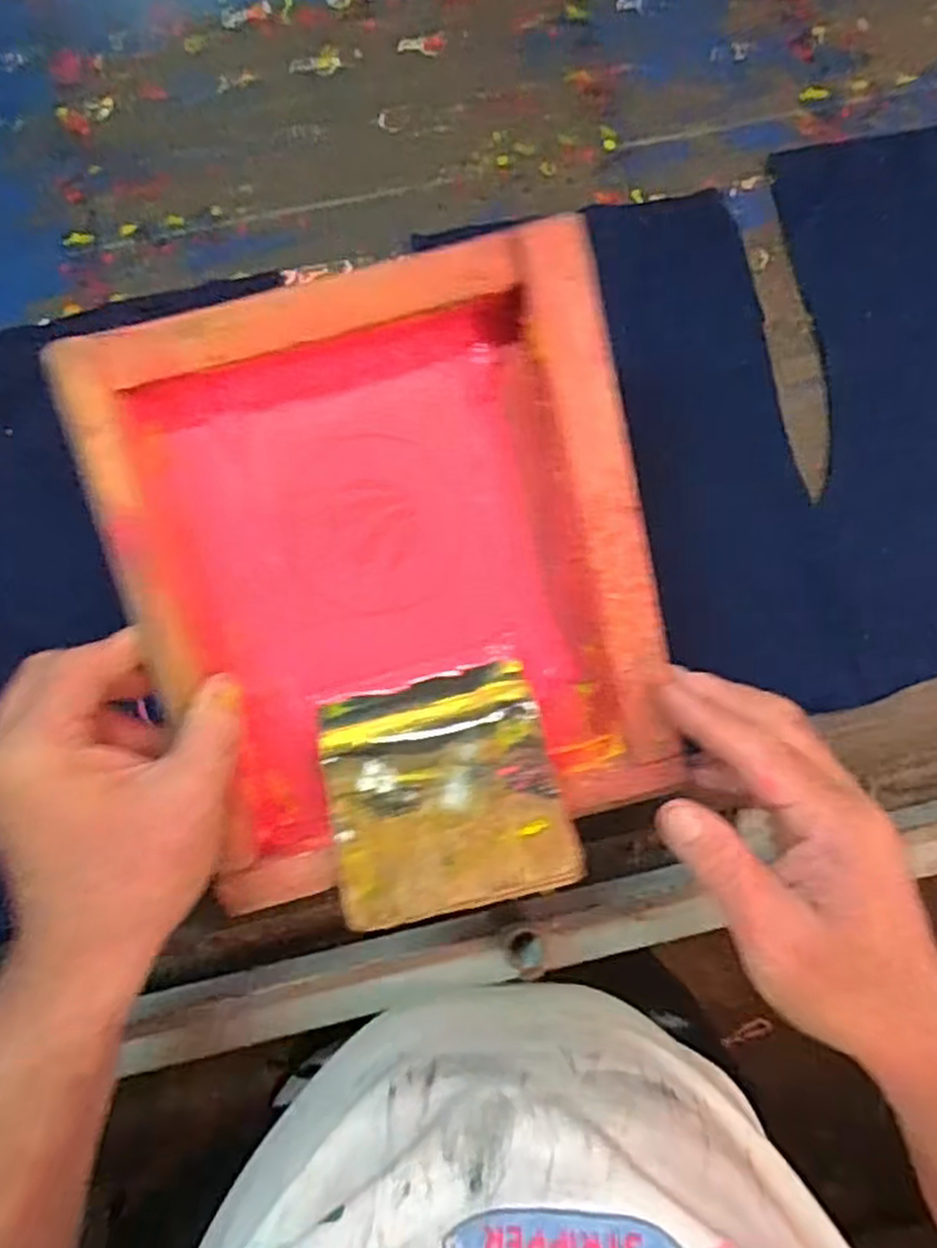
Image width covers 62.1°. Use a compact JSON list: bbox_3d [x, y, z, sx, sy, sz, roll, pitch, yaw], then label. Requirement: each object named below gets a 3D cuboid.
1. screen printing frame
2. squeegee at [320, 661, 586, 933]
[{"bbox_3d":[-0.034,-0.021,0.361,0.224,0.056,0.258,-14,101,1],"label":"screen printing frame"},{"bbox_3d":[-0.012,0.075,0.358,0.103,0.010,0.108,-13,64,-2],"label":"squeegee"}]

